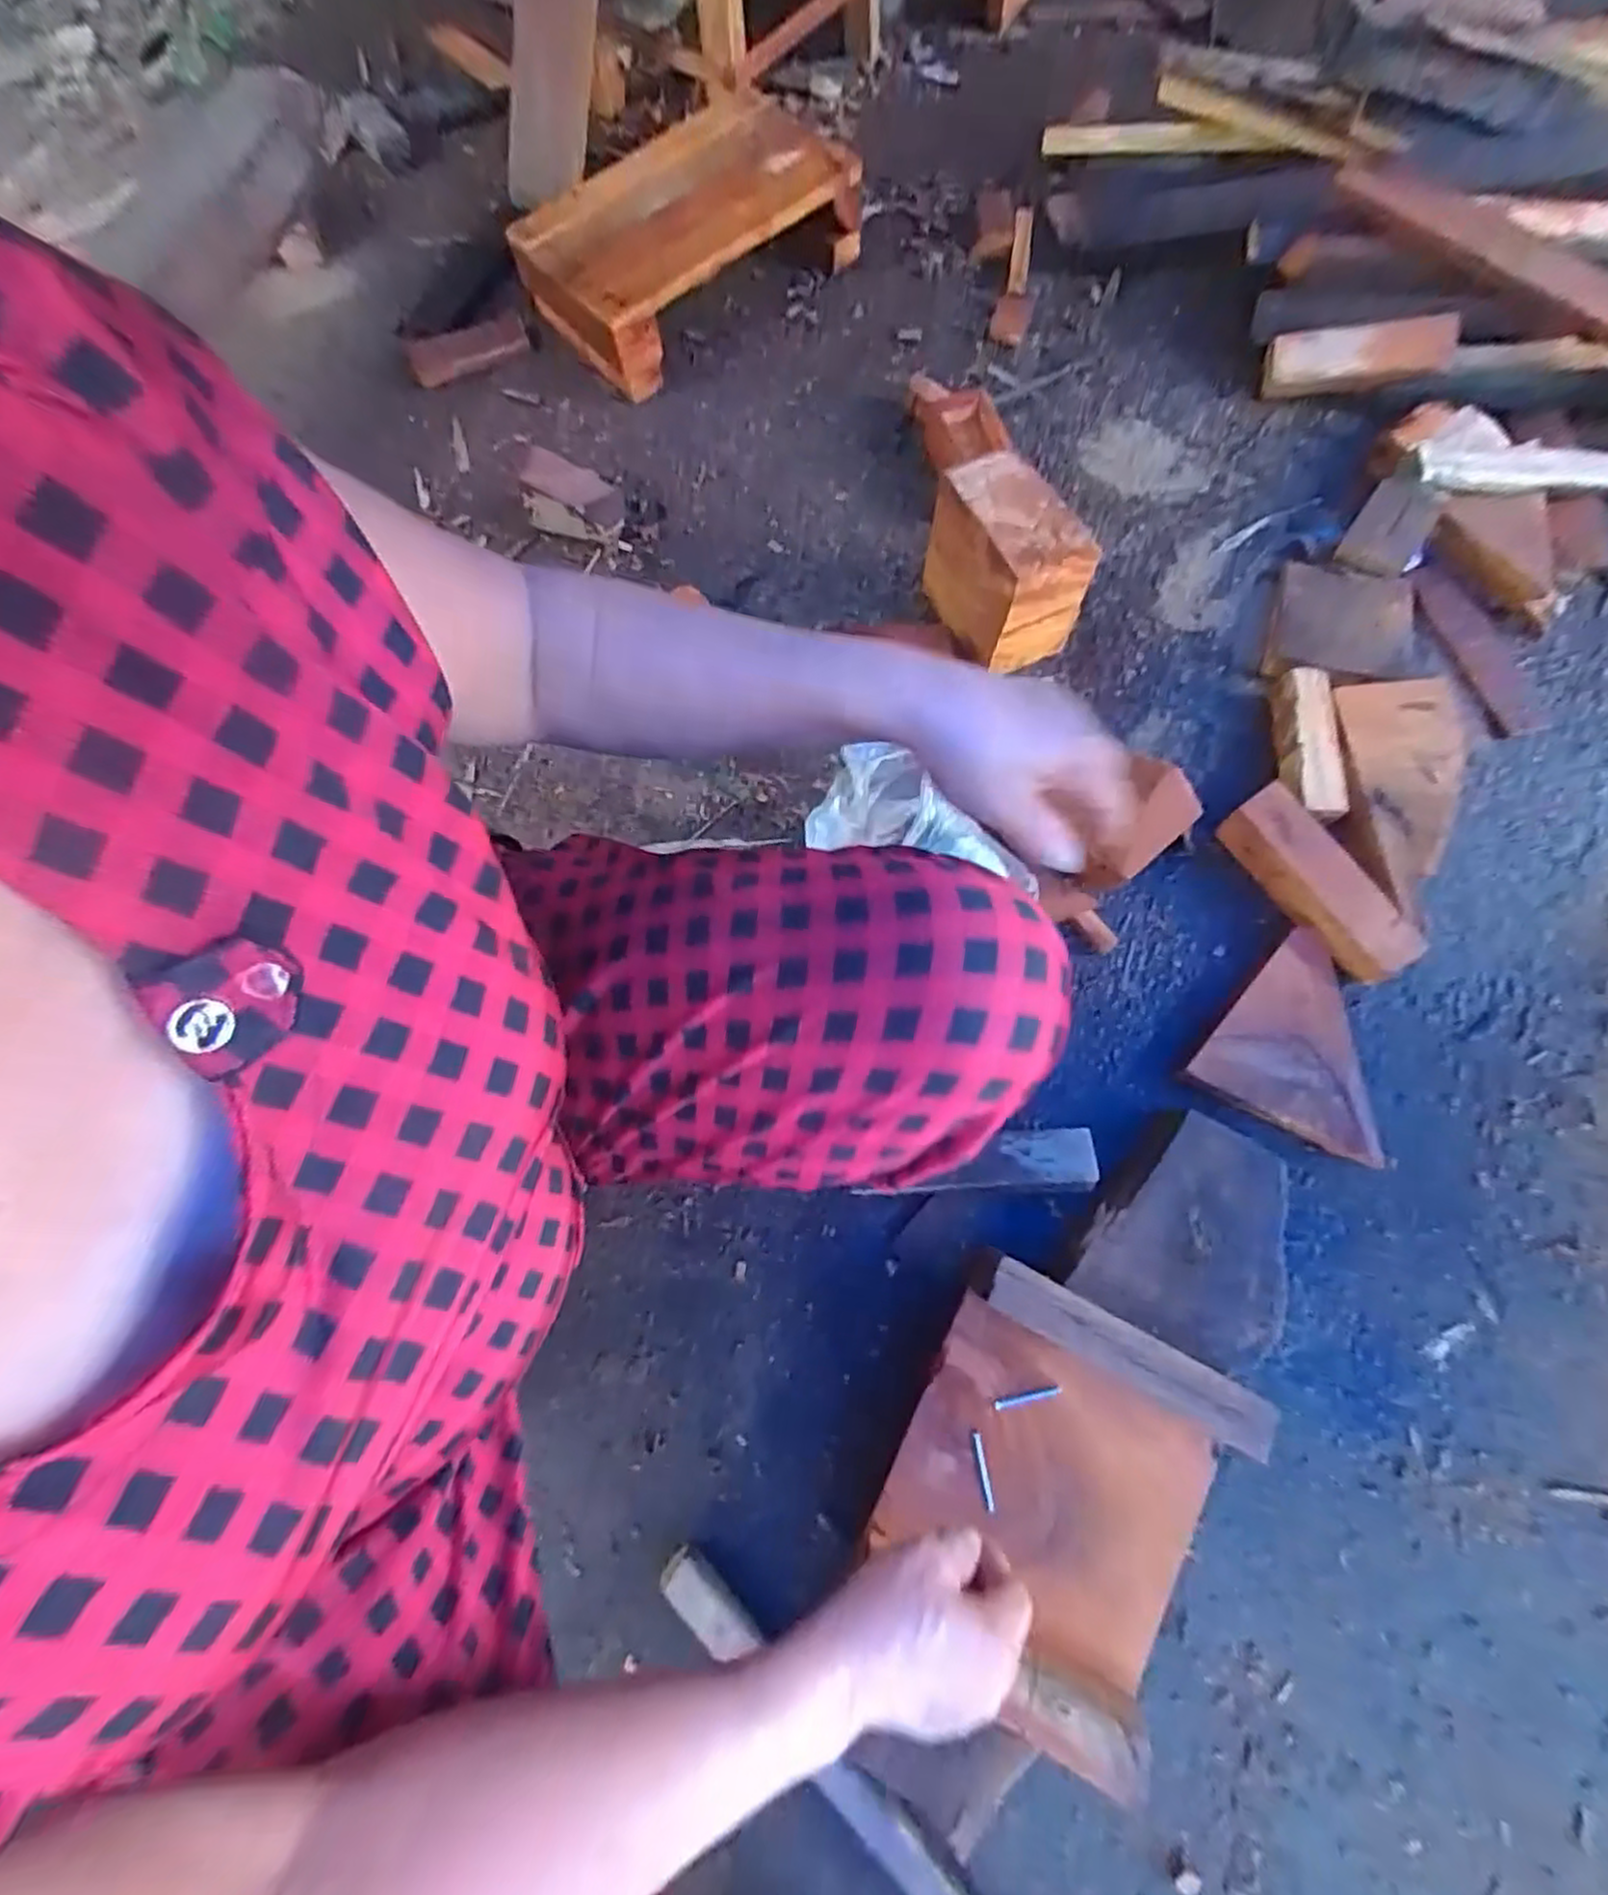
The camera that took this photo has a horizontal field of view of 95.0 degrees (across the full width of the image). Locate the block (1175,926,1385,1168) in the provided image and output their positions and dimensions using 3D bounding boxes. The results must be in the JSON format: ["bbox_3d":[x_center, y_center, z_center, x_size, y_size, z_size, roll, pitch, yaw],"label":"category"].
[{"bbox_3d":[0.429,0.075,0.633,0.150,0.028,0.172,28,77,9],"label":"block"}]

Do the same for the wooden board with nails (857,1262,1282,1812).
[{"bbox_3d":[0.170,0.361,0.489,0.192,0.067,0.231,26,76,9],"label":"wooden board with nails"}]

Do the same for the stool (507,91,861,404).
[{"bbox_3d":[-0.143,-0.873,0.908,0.384,0.120,0.241,-40,74,-10],"label":"stool"}]

